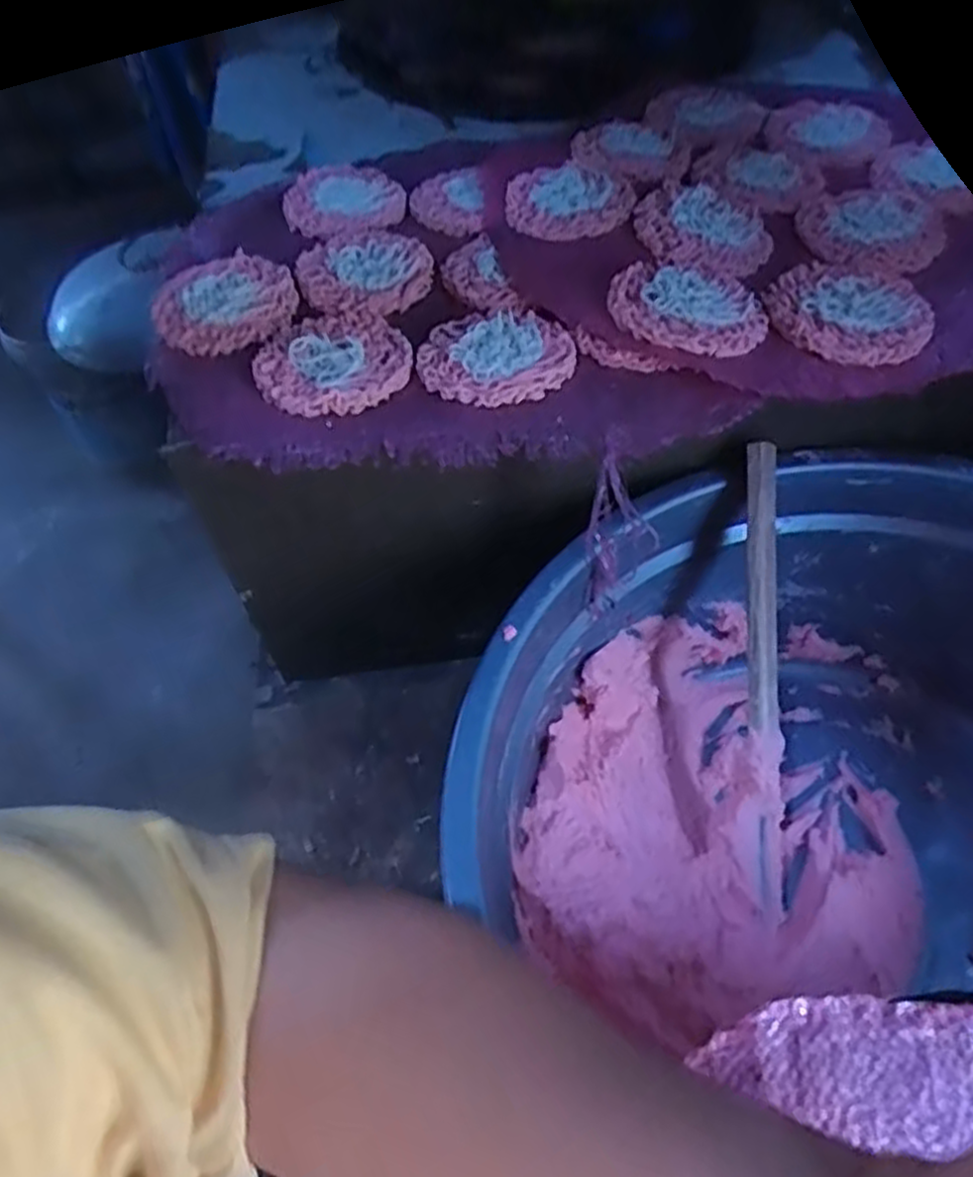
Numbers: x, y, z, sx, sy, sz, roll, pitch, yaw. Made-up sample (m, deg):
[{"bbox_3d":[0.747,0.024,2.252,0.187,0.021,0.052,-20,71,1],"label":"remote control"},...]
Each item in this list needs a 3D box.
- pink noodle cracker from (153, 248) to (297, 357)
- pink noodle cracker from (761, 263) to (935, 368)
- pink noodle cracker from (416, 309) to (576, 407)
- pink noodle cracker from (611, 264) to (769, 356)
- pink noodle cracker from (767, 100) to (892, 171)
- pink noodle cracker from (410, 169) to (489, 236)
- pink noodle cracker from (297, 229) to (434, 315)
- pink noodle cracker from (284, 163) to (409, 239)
[{"bbox_3d":[-0.145,-0.160,0.429,0.075,0.009,0.065,-12,59,-7],"label":"pink noodle cracker"},{"bbox_3d":[0.187,-0.144,0.406,0.080,0.006,0.071,13,55,14],"label":"pink noodle cracker"},{"bbox_3d":[0.006,-0.120,0.396,0.073,0.007,0.072,-2,52,3],"label":"pink noodle cracker"},{"bbox_3d":[0.103,-0.144,0.400,0.078,0.013,0.068,5,53,8],"label":"pink noodle cracker"},{"bbox_3d":[0.235,-0.313,0.534,0.083,0.008,0.083,-32,57,-19],"label":"pink noodle cracker"},{"bbox_3d":[-0.024,-0.246,0.493,0.047,0.012,0.067,-6,52,0],"label":"pink noodle cracker"},{"bbox_3d":[-0.070,-0.187,0.453,0.075,0.011,0.078,-10,52,-3],"label":"pink noodle cracker"},{"bbox_3d":[-0.089,-0.251,0.502,0.074,0.009,0.080,-2,52,3],"label":"pink noodle cracker"}]

